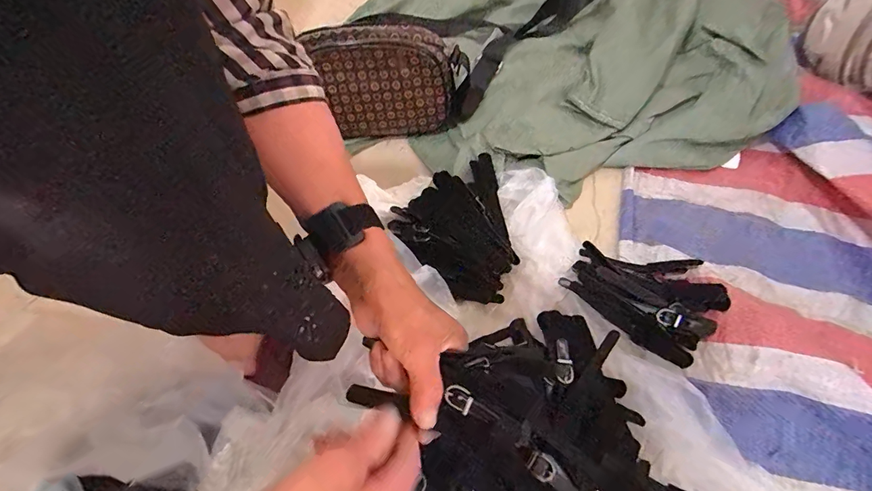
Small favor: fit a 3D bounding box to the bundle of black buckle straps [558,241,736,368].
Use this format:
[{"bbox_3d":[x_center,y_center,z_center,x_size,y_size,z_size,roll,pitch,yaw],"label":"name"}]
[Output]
[{"bbox_3d":[0.223,0.040,0.445,0.142,0.046,0.126,40,72,19],"label":"bundle of black buckle straps"}]

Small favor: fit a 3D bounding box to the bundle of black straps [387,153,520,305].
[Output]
[{"bbox_3d":[0.044,-0.021,0.499,0.151,0.027,0.157,-35,67,-13],"label":"bundle of black straps"}]

